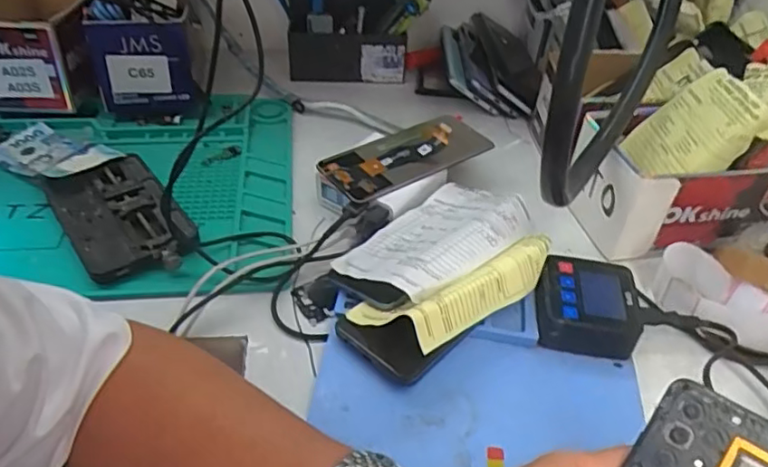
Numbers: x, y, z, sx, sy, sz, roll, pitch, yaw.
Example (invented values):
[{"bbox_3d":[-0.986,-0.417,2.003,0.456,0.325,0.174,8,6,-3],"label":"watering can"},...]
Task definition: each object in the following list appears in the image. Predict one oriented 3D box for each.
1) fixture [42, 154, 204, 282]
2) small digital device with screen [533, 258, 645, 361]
[{"bbox_3d":[-0.229,-0.016,0.528,0.089,0.020,0.155,-25,49,-28],"label":"fixture"},{"bbox_3d":[0.151,0.053,0.453,0.073,0.028,0.072,11,42,8],"label":"small digital device with screen"}]

